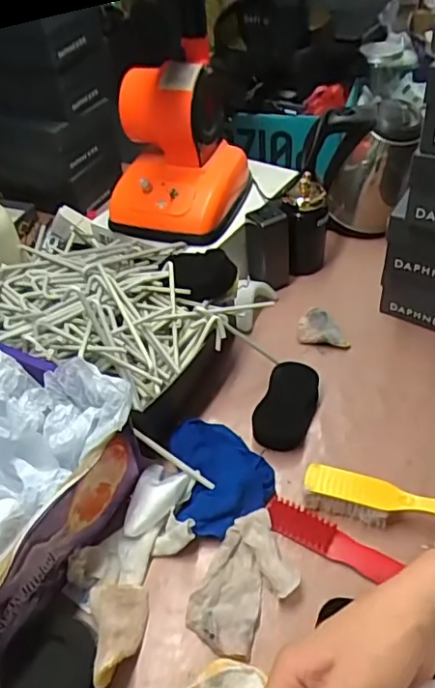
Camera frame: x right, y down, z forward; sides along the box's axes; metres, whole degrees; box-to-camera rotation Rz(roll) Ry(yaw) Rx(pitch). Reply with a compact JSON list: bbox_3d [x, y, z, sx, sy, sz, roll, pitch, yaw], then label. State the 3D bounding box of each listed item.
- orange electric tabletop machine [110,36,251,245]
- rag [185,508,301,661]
[{"bbox_3d":[-0.062,-0.296,0.820,0.172,0.205,0.199,11,48,16],"label":"orange electric tabletop machine"},{"bbox_3d":[0.028,0.250,0.580,0.089,0.029,0.135,29,55,30],"label":"rag"}]

